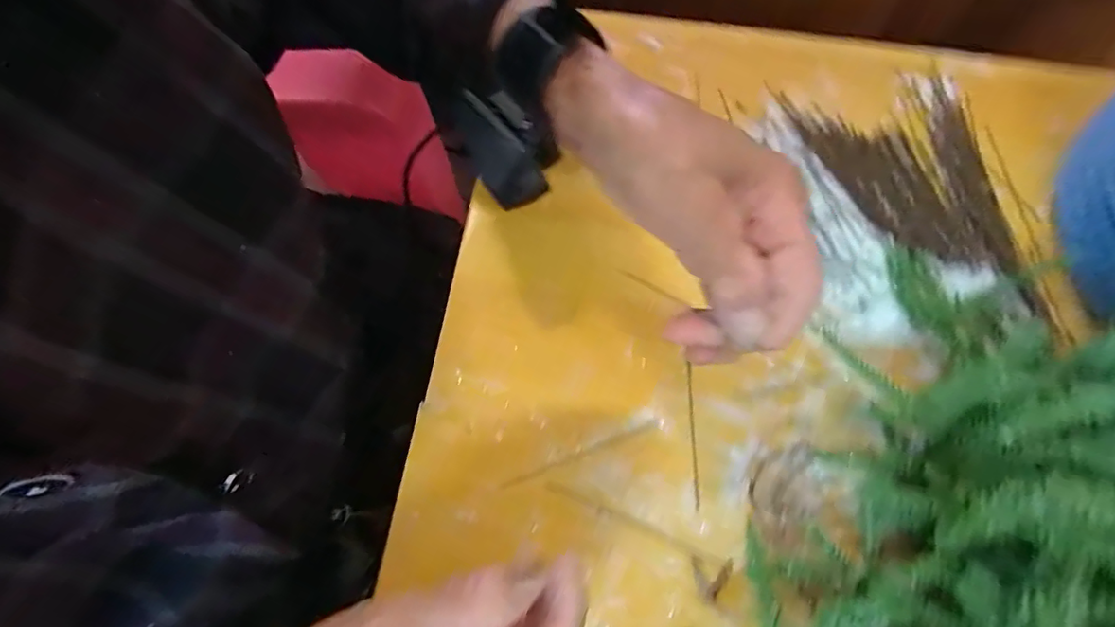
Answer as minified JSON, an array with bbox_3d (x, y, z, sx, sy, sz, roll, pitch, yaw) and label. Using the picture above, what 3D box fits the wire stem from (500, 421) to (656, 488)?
[{"bbox_3d":[0.013,0.076,0.298,0.092,0.004,0.004,-21,71,-6],"label":"wire stem"}]

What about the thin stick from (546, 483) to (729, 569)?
[{"bbox_3d":[0.040,0.110,0.288,0.098,0.004,0.004,22,72,8],"label":"thin stick"}]

